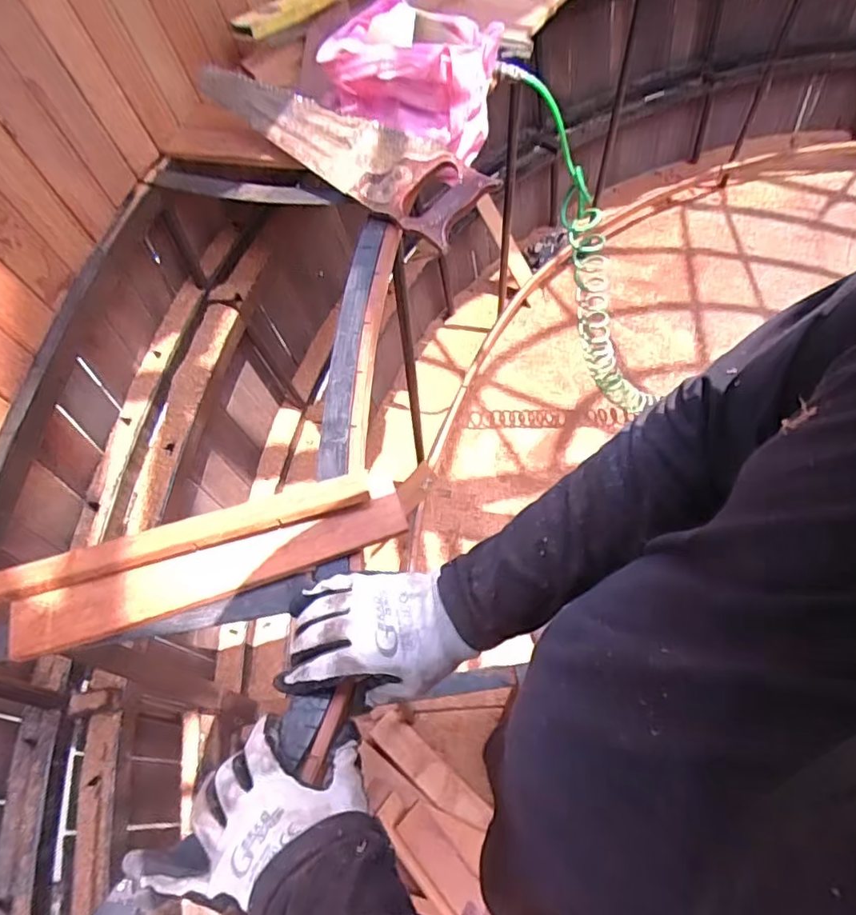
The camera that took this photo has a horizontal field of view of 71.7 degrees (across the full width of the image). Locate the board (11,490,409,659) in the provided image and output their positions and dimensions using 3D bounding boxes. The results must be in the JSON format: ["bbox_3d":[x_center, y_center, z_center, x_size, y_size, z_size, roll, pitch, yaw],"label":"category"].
[{"bbox_3d":[-0.181,0.095,0.503,0.327,0.022,0.046,-15,59,-7],"label":"board"}]

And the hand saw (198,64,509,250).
[{"bbox_3d":[-0.133,-0.420,0.781,0.467,0.025,0.100,34,99,18],"label":"hand saw"}]

